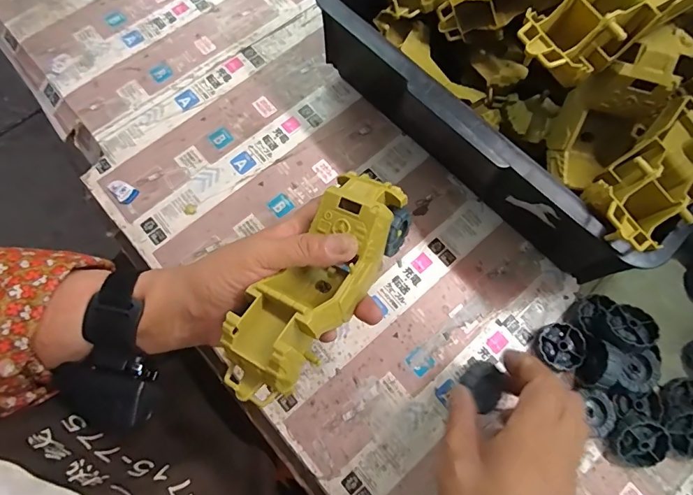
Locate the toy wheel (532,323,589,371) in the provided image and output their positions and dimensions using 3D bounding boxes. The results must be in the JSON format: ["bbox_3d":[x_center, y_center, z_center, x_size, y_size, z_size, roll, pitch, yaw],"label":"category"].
[{"bbox_3d":[0.185,0.086,0.362,0.039,0.011,0.039,0,73,0],"label":"toy wheel"}]

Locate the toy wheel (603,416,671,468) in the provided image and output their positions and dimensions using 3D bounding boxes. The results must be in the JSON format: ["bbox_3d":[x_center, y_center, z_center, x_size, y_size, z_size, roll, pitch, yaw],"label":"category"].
[{"bbox_3d":[0.233,0.158,0.335,0.042,0.015,0.042,1,97,5],"label":"toy wheel"}]

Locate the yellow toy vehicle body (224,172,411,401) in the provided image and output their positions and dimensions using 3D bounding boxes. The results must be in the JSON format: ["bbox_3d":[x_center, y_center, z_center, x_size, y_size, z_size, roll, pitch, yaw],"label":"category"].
[{"bbox_3d":[-0.017,0.019,0.282,0.059,0.050,0.175,31,68,10],"label":"yellow toy vehicle body"}]

